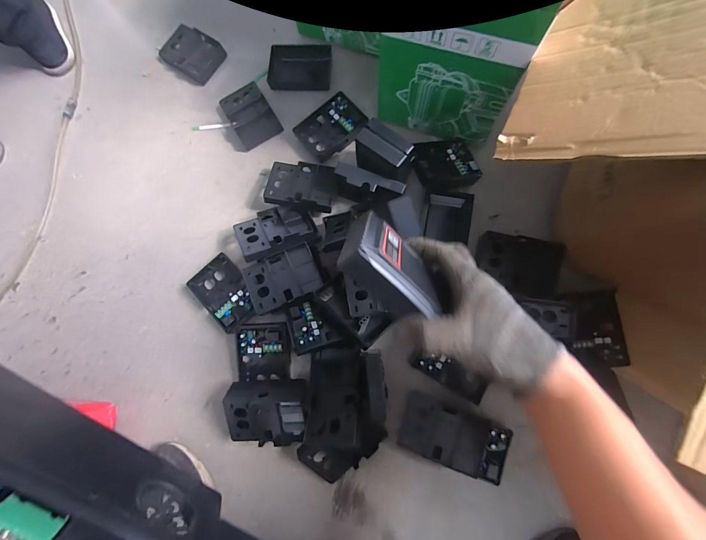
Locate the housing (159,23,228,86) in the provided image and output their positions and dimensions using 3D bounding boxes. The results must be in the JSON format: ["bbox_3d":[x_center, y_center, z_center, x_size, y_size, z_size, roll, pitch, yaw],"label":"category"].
[{"bbox_3d":[-0.335,-0.454,0.687,0.121,0.021,0.092,33,84,7],"label":"housing"}]

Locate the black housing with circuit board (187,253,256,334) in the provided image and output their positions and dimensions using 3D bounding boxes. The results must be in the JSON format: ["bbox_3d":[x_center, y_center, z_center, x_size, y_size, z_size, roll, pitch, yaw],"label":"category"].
[{"bbox_3d":[-0.226,0.041,0.585,0.124,0.028,0.089,43,85,8],"label":"black housing with circuit board"}]

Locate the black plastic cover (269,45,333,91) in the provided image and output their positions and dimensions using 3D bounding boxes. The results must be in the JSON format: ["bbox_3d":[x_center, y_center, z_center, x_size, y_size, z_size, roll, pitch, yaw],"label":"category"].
[{"bbox_3d":[-0.106,-0.416,0.661,0.123,0.027,0.096,3,81,3],"label":"black plastic cover"}]

